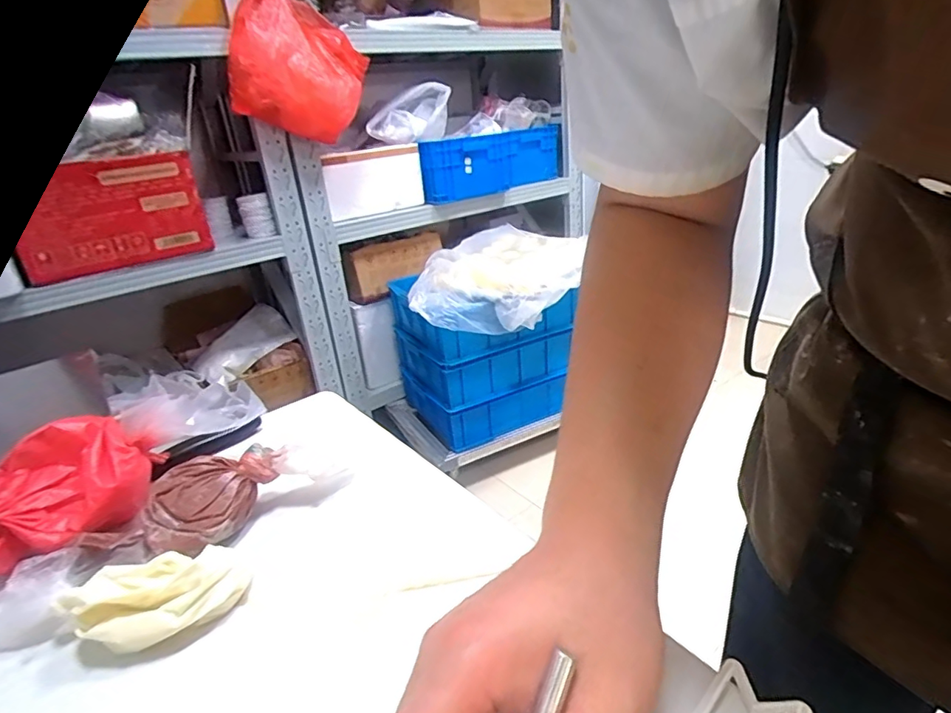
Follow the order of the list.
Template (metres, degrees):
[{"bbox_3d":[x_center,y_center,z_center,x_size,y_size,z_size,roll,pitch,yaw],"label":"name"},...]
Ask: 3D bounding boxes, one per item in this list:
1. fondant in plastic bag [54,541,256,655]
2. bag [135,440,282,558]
[{"bbox_3d":[-0.178,0.137,0.299,0.089,0.037,0.043,-18,27,-24],"label":"fondant in plastic bag"},{"bbox_3d":[-0.184,0.098,0.368,0.050,0.042,0.092,6,27,24],"label":"bag"}]

